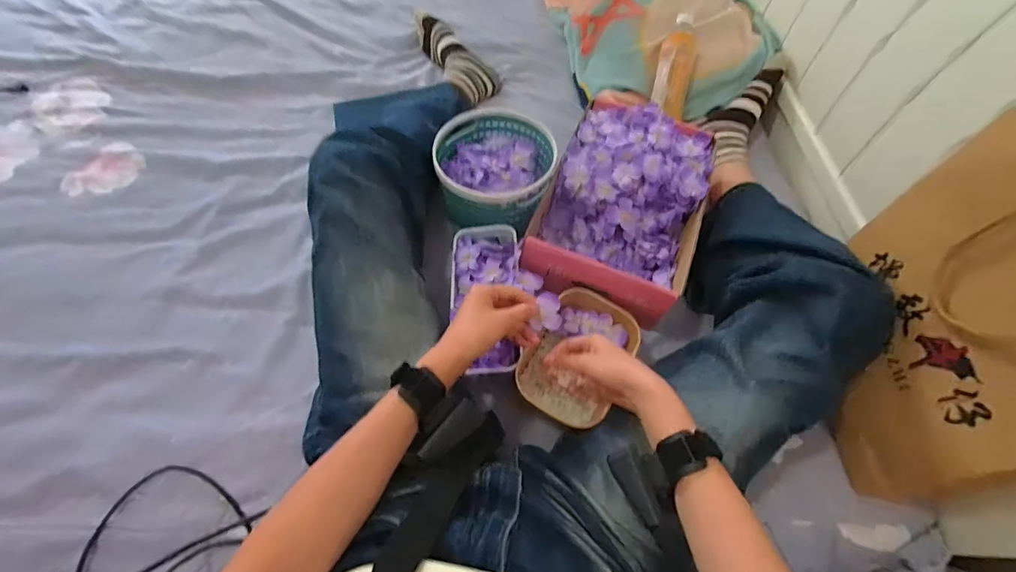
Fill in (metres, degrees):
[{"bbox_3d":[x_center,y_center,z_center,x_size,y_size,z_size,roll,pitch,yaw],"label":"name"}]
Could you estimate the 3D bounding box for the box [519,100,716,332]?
[{"bbox_3d":[0.168,-0.122,0.658,0.207,0.107,0.312,19,62,7],"label":"box"}]

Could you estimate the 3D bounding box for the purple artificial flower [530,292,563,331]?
[{"bbox_3d":[0.049,0.030,0.515,0.027,0.013,0.043,5,91,5],"label":"purple artificial flower"}]

